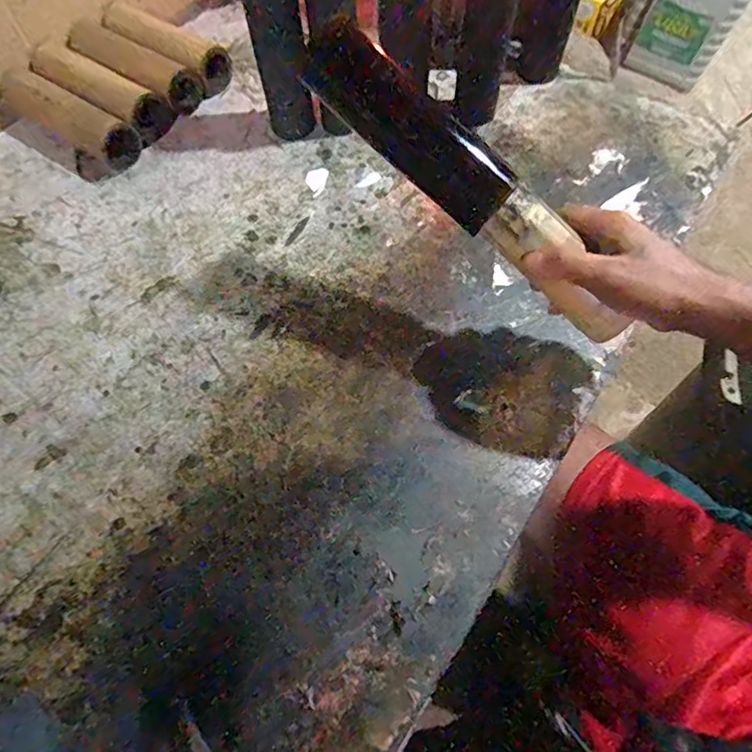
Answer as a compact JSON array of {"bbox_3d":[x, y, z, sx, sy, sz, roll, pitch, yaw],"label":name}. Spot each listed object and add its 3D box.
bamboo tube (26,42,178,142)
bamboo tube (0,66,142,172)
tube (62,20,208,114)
[{"bbox_3d":[-0.334,-0.337,0.638,0.186,0.054,0.061,28,65,15],"label":"bamboo tube"},{"bbox_3d":[-0.357,-0.296,0.613,0.176,0.054,0.051,29,66,16],"label":"bamboo tube"},{"bbox_3d":[-0.299,-0.374,0.653,0.181,0.054,0.057,28,65,15],"label":"tube"}]

